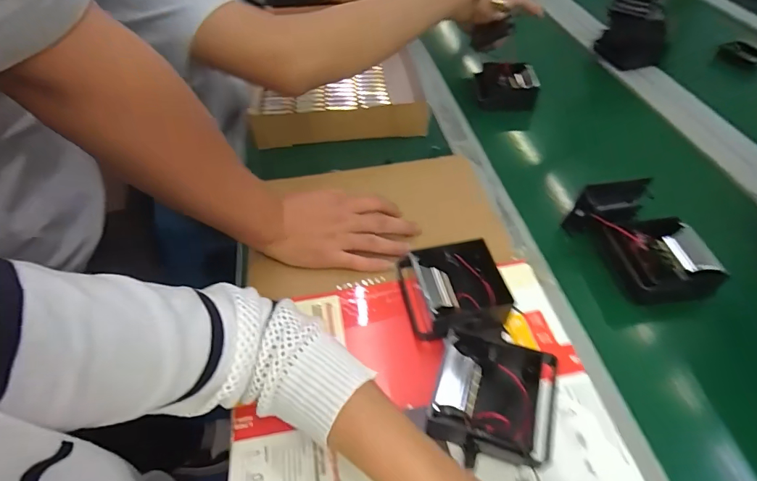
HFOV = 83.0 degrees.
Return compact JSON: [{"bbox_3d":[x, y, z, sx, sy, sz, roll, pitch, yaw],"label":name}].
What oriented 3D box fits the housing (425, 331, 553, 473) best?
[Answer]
[{"bbox_3d":[0.096,0.134,0.357,0.096,0.037,0.099,13,50,13],"label":"housing"}]

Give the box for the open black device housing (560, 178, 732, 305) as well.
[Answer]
[{"bbox_3d":[0.295,-0.002,0.461,0.098,0.064,0.137,-14,50,-10],"label":"open black device housing"}]

